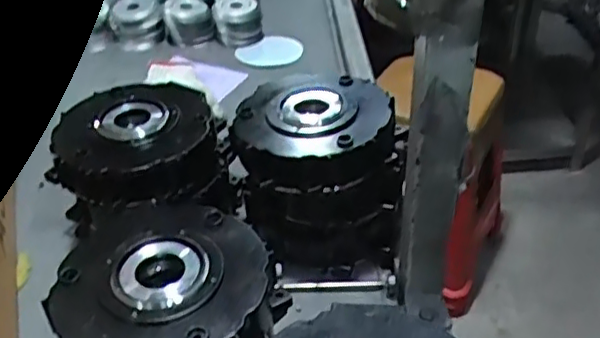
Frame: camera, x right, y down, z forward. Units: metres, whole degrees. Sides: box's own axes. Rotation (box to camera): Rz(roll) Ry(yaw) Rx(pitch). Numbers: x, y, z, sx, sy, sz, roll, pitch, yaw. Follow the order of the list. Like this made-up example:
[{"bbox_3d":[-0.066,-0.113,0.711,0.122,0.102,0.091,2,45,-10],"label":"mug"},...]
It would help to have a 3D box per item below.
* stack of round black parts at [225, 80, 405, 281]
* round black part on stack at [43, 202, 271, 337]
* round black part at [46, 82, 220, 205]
[{"bbox_3d":[0.019,0.007,0.698,0.170,0.155,0.160,-4,37,-2],"label":"stack of round black parts"},{"bbox_3d":[-0.109,0.093,0.504,0.164,0.049,0.162,-2,37,1],"label":"round black part on stack"},{"bbox_3d":[-0.177,-0.026,0.692,0.161,0.074,0.161,-2,37,1],"label":"round black part"}]

